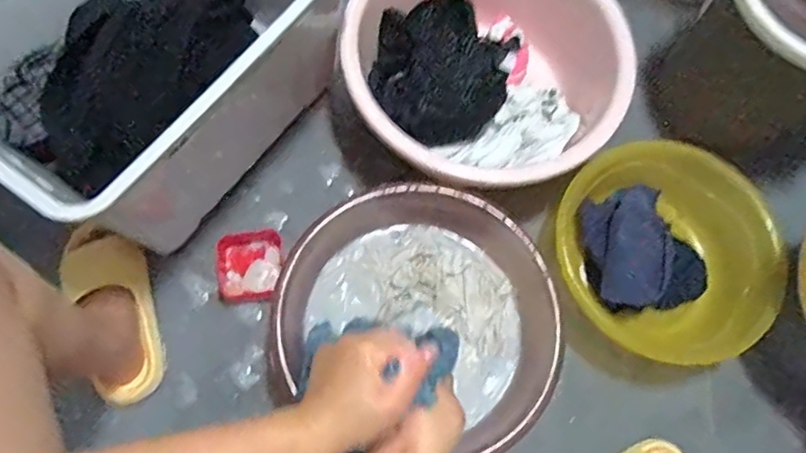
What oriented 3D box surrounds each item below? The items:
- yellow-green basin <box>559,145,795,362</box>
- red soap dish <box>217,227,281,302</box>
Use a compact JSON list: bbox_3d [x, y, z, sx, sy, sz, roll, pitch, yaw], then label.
[{"bbox_3d":[0.362,0.033,0.799,0.274,0.090,0.293,1,71,-4],"label":"yellow-green basin"},{"bbox_3d":[-0.216,0.053,0.812,0.087,0.022,0.093,-6,72,-7],"label":"red soap dish"}]

